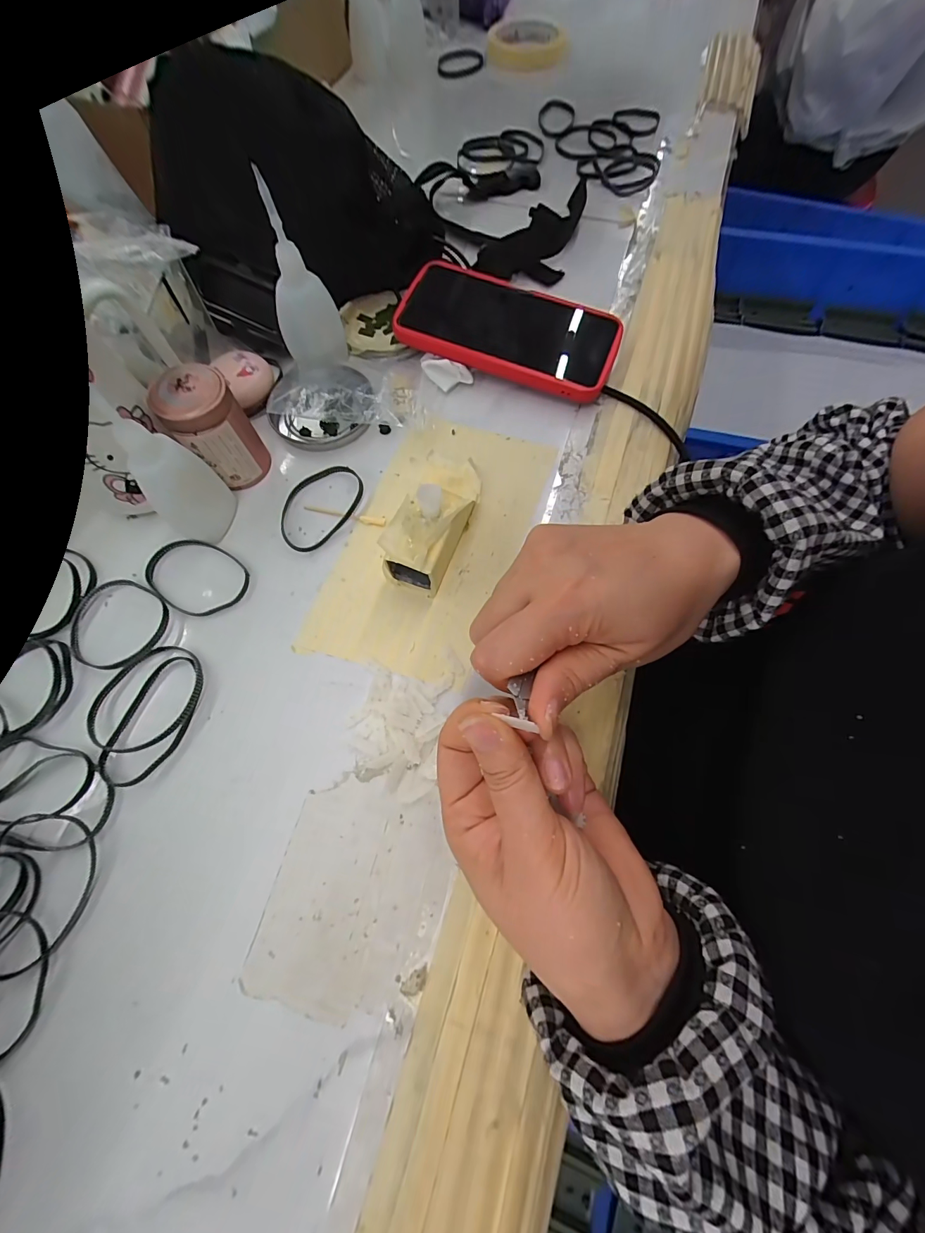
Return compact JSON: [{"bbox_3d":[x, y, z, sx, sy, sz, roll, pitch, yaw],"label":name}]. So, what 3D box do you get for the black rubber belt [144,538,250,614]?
[{"bbox_3d":[-0.173,-0.026,0.273,0.068,0.004,0.048,23,70,8],"label":"black rubber belt"}]

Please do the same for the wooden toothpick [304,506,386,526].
[{"bbox_3d":[-0.082,-0.071,0.291,0.058,0.004,0.006,14,69,5],"label":"wooden toothpick"}]

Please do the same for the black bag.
[{"bbox_3d":[-0.123,-0.312,0.315,0.189,0.119,0.111,-32,73,-12],"label":"black bag"}]

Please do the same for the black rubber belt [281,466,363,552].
[{"bbox_3d":[-0.100,-0.078,0.292,0.047,0.007,0.071,36,73,12],"label":"black rubber belt"}]

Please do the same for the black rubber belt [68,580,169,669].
[{"bbox_3d":[-0.213,0.003,0.260,0.059,0.004,0.058,0,69,-1],"label":"black rubber belt"}]

